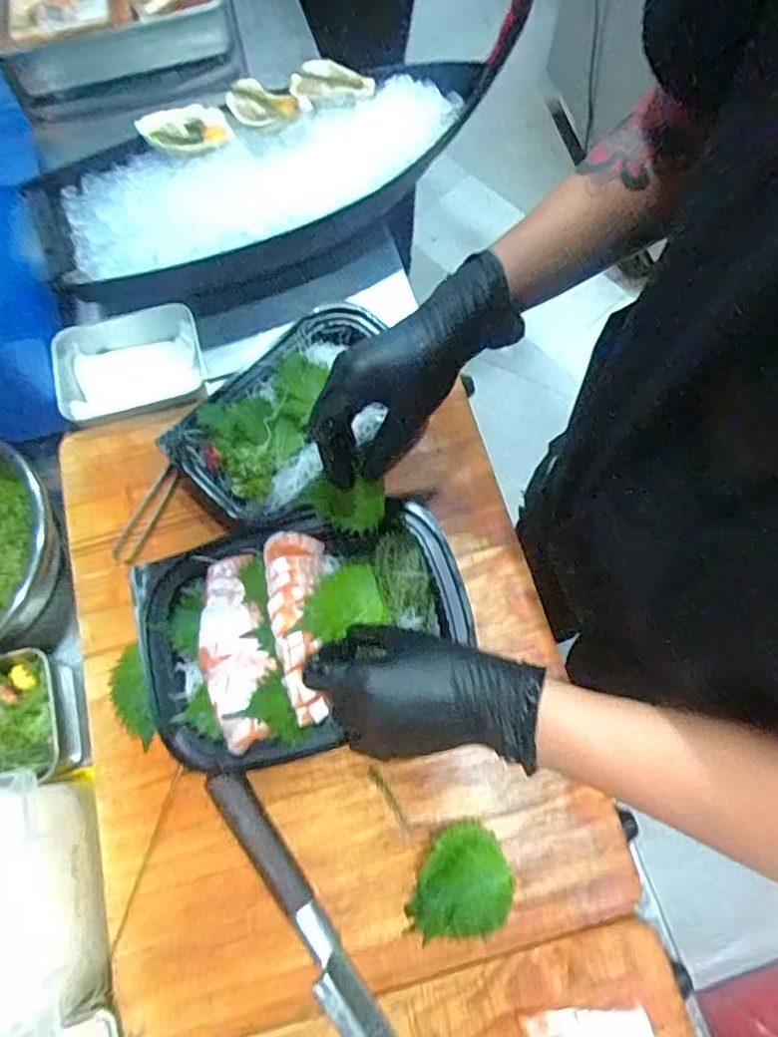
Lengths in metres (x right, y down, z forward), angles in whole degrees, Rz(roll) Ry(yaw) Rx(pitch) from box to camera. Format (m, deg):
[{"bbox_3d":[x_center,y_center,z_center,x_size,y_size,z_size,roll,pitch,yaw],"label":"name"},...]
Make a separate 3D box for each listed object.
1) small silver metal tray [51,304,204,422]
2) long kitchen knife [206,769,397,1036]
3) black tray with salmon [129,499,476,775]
[{"bbox_3d":[-0.264,-0.155,0.593,0.144,0.097,0.023,-20,51,-14],"label":"small silver metal tray"},{"bbox_3d":[-0.023,0.334,0.391,0.035,0.022,0.357,-34,75,-9],"label":"long kitchen knife"},{"bbox_3d":[-0.071,0.084,0.461,0.260,0.039,0.175,-21,73,-5],"label":"black tray with salmon"}]

